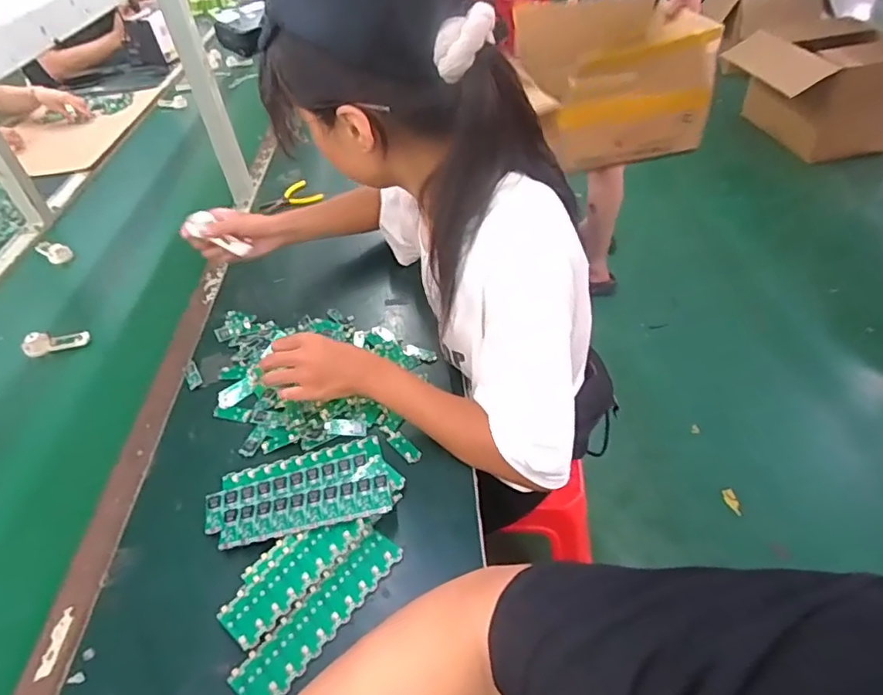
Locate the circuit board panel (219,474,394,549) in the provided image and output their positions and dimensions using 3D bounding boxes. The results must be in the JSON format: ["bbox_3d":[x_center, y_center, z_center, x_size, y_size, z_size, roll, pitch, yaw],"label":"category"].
[{"bbox_3d":[-0.146,0.176,0.602,0.184,0.005,0.045,-13,45,-1],"label":"circuit board panel"}]

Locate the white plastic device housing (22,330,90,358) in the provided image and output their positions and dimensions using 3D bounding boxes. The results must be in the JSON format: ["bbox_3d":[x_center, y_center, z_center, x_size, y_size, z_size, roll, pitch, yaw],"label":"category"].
[{"bbox_3d":[-0.595,-0.011,0.856,0.089,0.027,0.026,-14,45,-10],"label":"white plastic device housing"}]

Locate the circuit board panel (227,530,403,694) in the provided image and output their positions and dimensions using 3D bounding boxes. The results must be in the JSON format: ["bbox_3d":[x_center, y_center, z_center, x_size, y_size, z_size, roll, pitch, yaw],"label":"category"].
[{"bbox_3d":[-0.116,0.255,0.538,0.047,0.008,0.184,28,52,28],"label":"circuit board panel"}]

